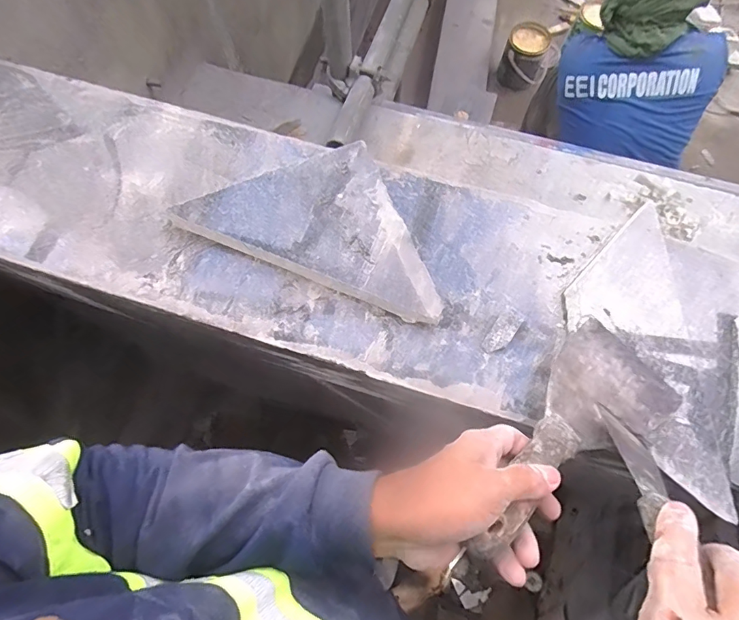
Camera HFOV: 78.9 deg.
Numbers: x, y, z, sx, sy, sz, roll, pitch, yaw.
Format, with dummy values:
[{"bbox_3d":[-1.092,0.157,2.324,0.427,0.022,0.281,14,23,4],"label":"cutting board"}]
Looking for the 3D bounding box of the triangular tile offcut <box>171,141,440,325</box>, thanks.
[{"bbox_3d":[-0.053,-0.046,0.394,0.174,0.024,0.177,-22,73,-7],"label":"triangular tile offcut"}]

